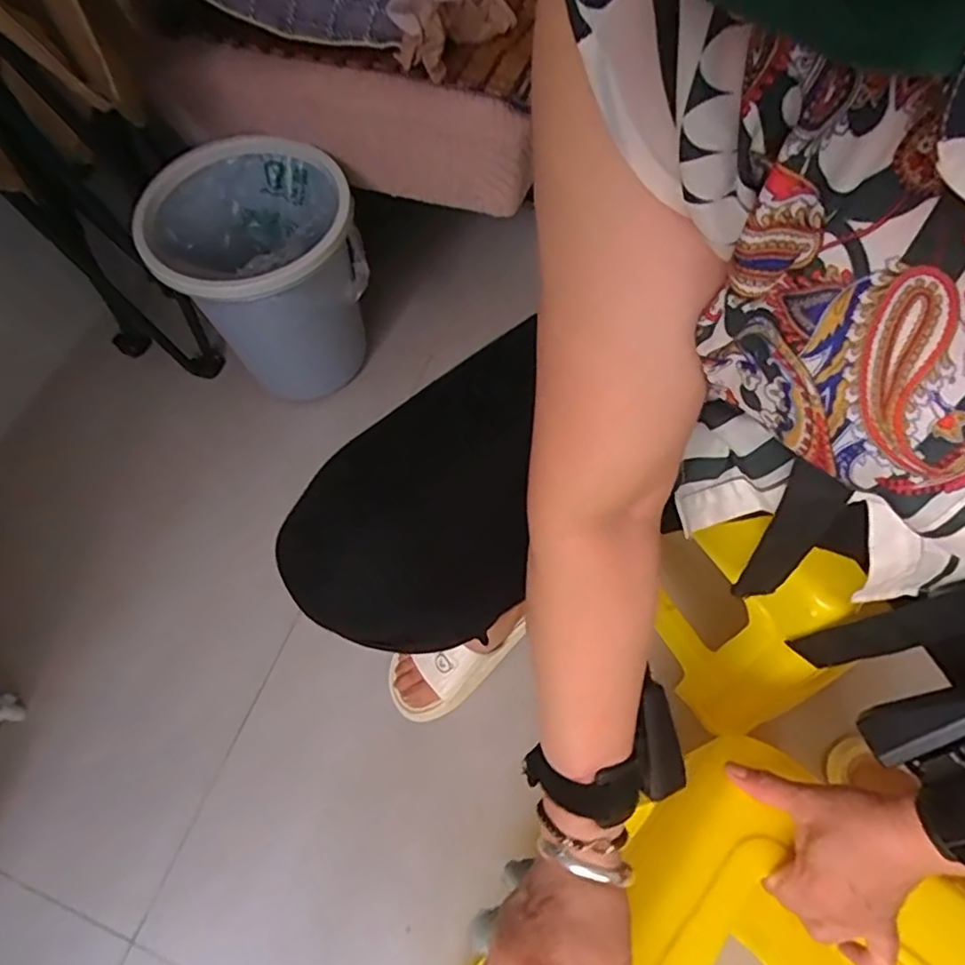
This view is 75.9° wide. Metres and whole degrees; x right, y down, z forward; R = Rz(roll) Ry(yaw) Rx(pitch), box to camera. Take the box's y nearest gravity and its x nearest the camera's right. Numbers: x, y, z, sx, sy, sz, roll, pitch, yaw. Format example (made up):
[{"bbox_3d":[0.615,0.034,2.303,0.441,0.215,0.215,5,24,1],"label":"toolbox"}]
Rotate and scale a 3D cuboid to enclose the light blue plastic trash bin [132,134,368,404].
[{"bbox_3d":[-0.264,-0.261,0.814,0.227,0.265,0.228,-14,64,-2],"label":"light blue plastic trash bin"}]

